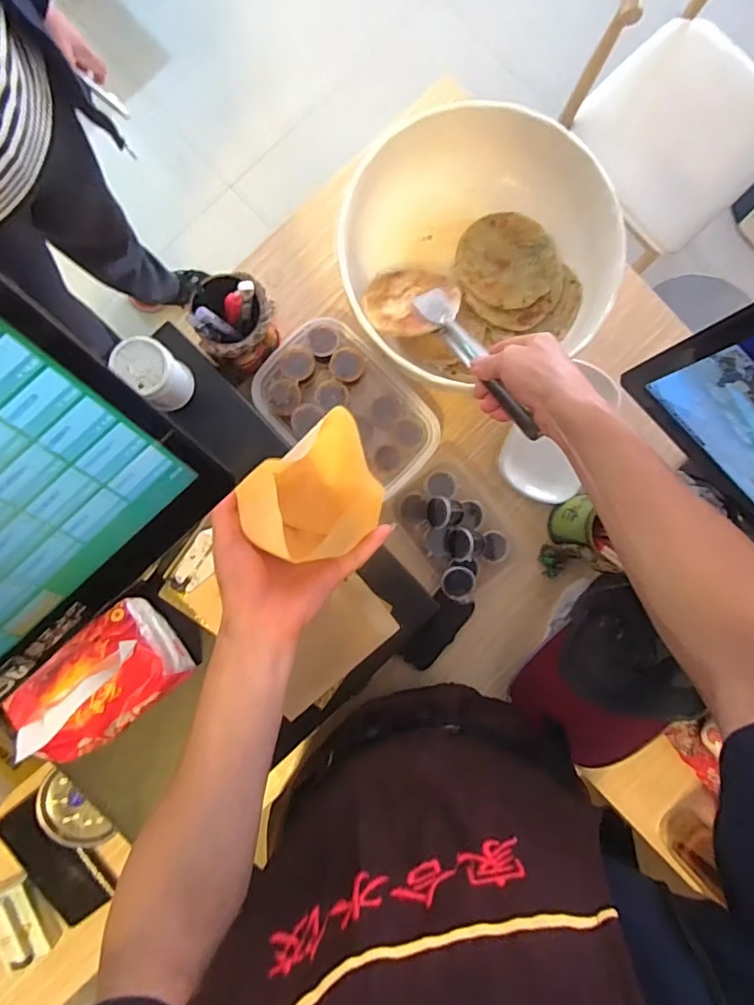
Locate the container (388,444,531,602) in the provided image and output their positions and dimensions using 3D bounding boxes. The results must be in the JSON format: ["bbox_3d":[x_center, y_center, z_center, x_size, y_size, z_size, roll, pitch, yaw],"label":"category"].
[{"bbox_3d":[0.101,0.027,0.667,0.157,0.076,0.161,-44,91,-2],"label":"container"}]

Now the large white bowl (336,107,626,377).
[{"bbox_3d":[0.117,-0.295,0.632,0.307,0.101,0.258,-5,90,-2],"label":"large white bowl"}]

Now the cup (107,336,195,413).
[{"bbox_3d":[-0.219,-0.127,0.526,0.052,0.074,0.058,-43,91,-2],"label":"cup"}]

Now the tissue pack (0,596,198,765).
[{"bbox_3d":[-0.268,0.177,0.516,0.148,0.060,0.102,-39,91,-2],"label":"tissue pack"}]

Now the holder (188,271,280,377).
[{"bbox_3d":[-0.155,-0.198,0.612,0.081,0.116,0.089,0,90,-2],"label":"holder"}]

